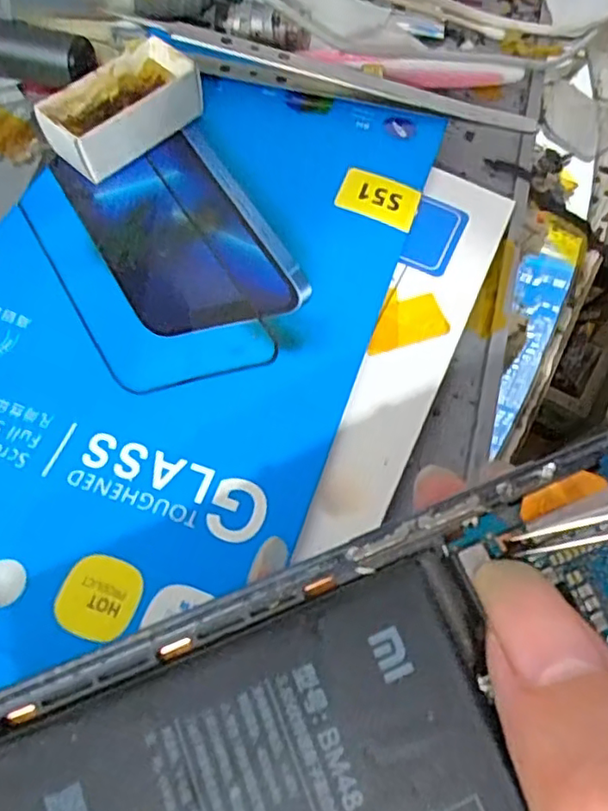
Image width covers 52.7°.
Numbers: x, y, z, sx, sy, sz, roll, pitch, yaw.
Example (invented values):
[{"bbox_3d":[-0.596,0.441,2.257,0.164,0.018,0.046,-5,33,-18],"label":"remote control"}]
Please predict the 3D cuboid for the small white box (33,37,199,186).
[{"bbox_3d":[-0.059,-0.094,0.195,0.049,0.021,0.027,-36,69,-21],"label":"small white box"}]

